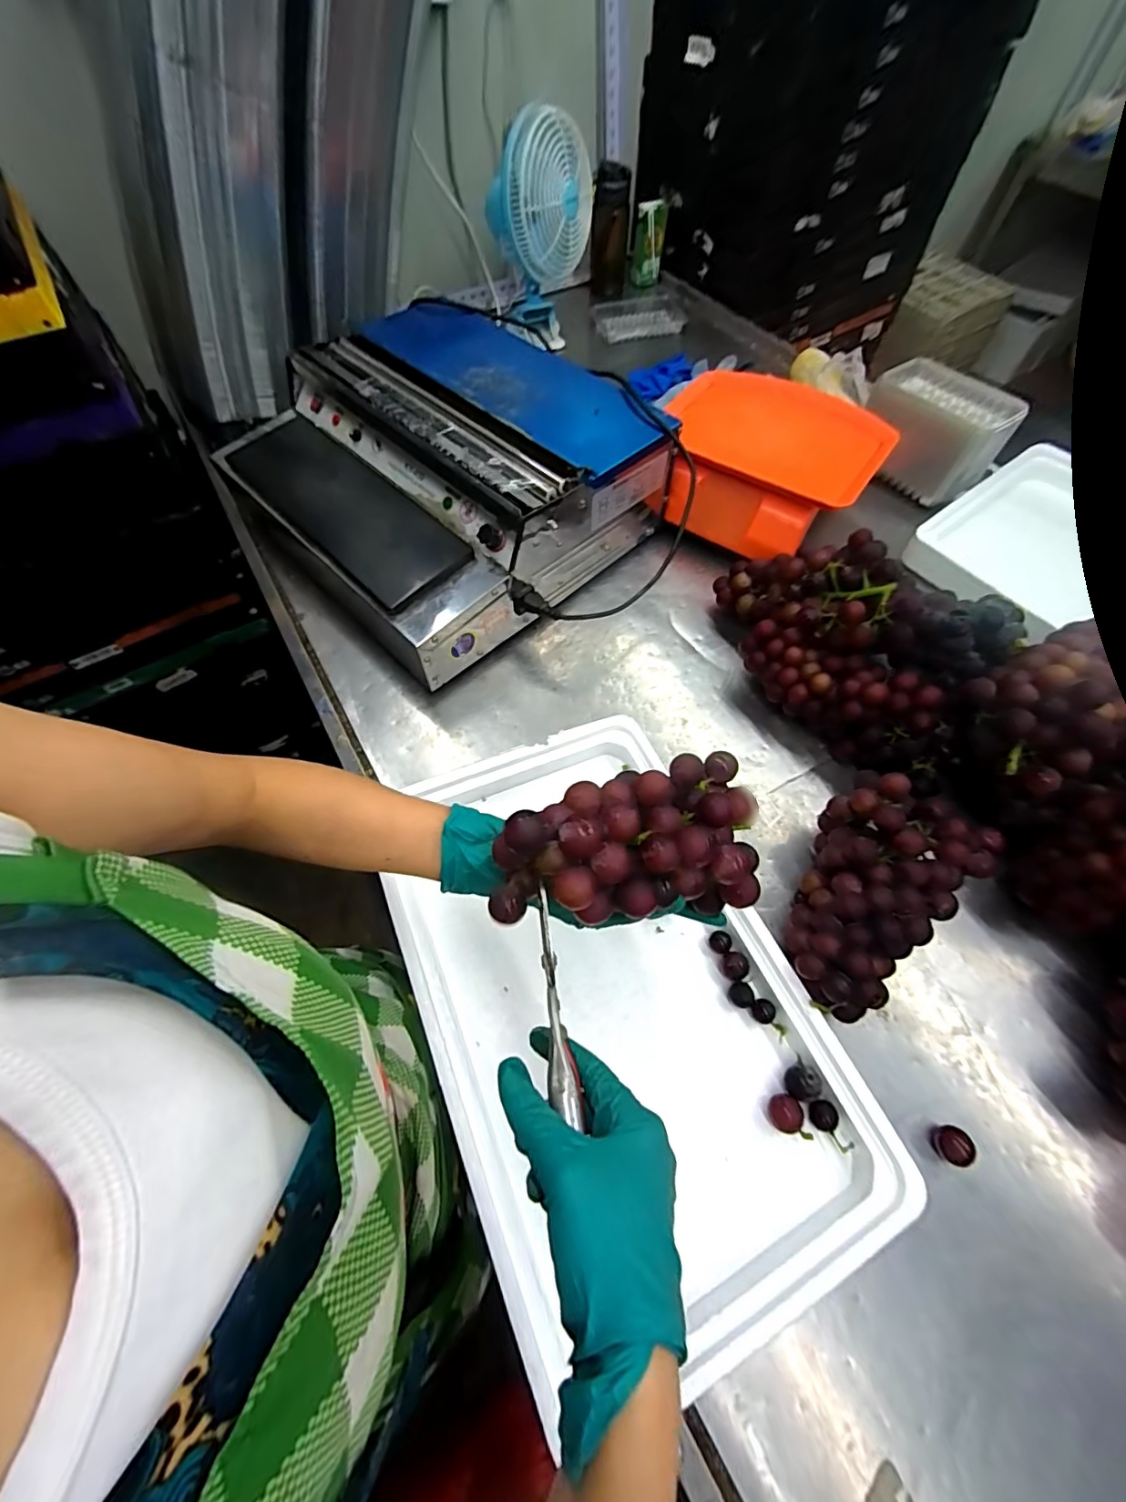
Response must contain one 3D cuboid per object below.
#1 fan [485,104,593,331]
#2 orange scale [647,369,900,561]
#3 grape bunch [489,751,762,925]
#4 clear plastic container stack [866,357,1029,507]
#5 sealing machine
[{"bbox_3d":[-0.040,-0.986,0.976,0.191,0.292,0.247,-1,61,0],"label":"fan"},{"bbox_3d":[0.285,-0.405,0.759,0.297,0.158,0.233,21,63,12],"label":"orange scale"},{"bbox_3d":[0.052,0.059,0.330,0.189,0.066,0.096,-8,60,-28],"label":"grape bunch"},{"bbox_3d":[0.584,-0.503,0.834,0.114,0.126,0.204,-28,66,-15],"label":"clear plastic container stack"},{"bbox_3d":[-0.174,-0.412,0.729,0.444,0.154,0.563,-40,68,-19],"label":"sealing machine"}]

